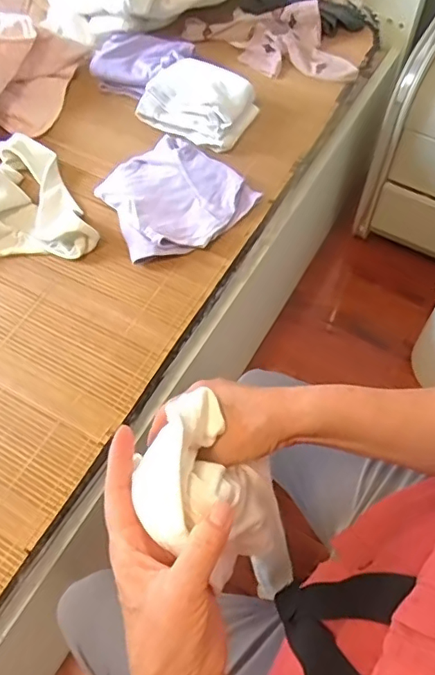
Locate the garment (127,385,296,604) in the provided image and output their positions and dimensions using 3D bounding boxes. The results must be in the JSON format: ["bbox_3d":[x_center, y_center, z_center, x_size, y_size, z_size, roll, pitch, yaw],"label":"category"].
[{"bbox_3d":[0.007,0.123,0.399,0.127,0.127,0.097,34,67,18],"label":"garment"}]

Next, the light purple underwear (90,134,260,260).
[{"bbox_3d":[-0.079,-0.225,0.870,0.204,0.040,0.221,37,68,19],"label":"light purple underwear"}]

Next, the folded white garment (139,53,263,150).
[{"bbox_3d":[-0.029,-0.417,0.951,0.176,0.055,0.131,28,66,15],"label":"folded white garment"}]

